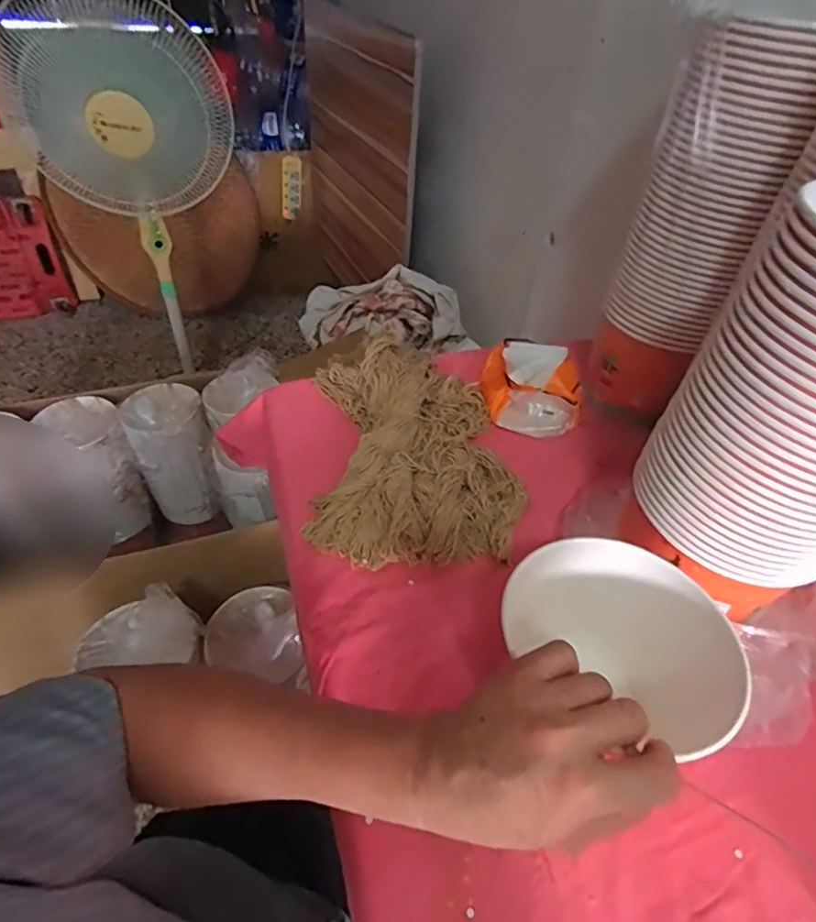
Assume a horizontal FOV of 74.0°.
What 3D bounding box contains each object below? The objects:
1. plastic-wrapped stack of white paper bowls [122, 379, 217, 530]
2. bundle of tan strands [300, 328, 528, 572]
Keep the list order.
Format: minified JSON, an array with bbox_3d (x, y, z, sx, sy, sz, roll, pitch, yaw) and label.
[{"bbox_3d":[-0.528,-0.004,1.248,0.154,0.301,0.174,-16,49,-19],"label":"plastic-wrapped stack of white paper bowls"},{"bbox_3d":[0.004,-0.032,0.655,0.224,0.063,0.331,0,45,-4],"label":"bundle of tan strands"}]

